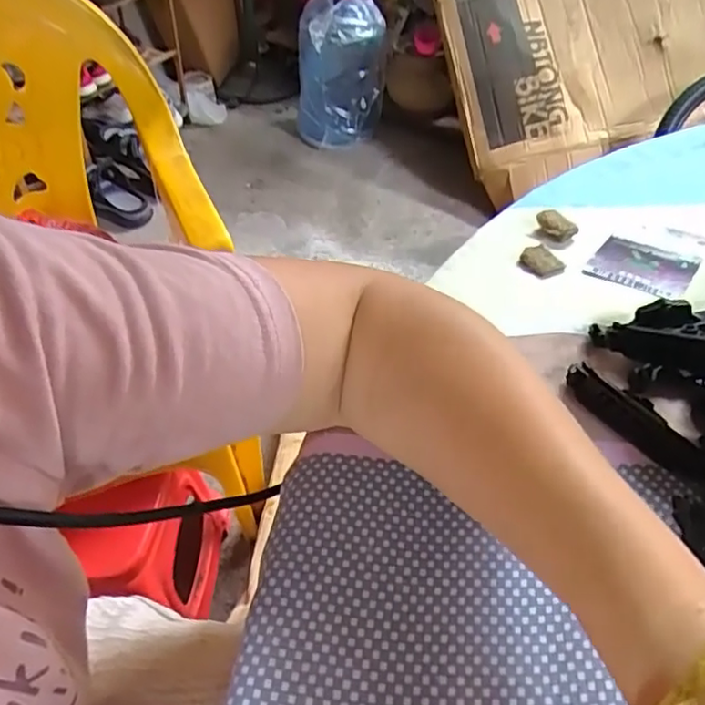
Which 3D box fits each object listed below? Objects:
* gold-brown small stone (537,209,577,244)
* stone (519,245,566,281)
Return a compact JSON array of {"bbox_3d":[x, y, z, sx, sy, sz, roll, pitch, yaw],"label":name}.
[{"bbox_3d":[0.142,-0.089,0.435,0.014,0.011,0.028,-32,54,-27],"label":"gold-brown small stone"},{"bbox_3d":[0.126,-0.060,0.415,0.029,0.008,0.021,27,52,24],"label":"stone"}]

